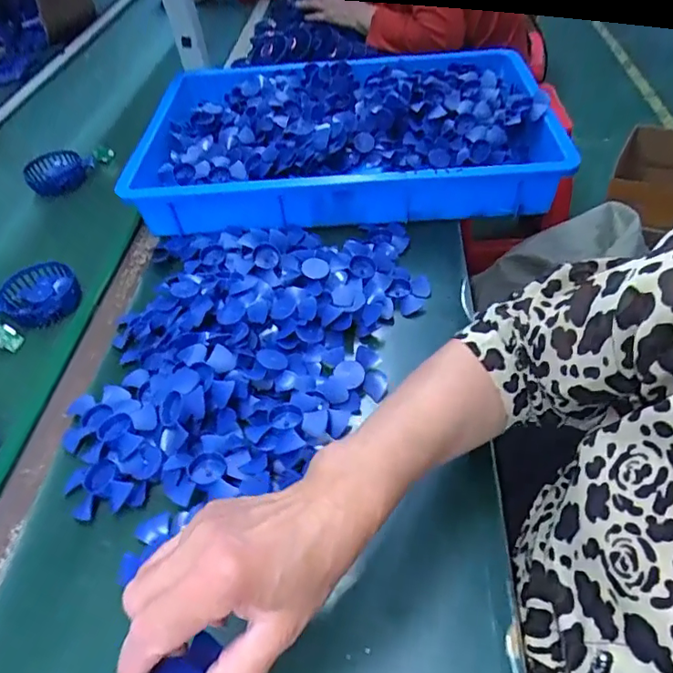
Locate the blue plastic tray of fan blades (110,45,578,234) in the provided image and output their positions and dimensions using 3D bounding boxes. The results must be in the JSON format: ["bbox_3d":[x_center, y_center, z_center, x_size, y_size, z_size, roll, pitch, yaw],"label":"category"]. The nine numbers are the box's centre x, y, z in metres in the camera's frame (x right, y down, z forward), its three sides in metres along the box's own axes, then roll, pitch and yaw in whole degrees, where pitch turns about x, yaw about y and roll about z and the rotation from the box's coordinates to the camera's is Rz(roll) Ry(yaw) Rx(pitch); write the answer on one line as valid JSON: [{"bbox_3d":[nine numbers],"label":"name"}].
[{"bbox_3d":[0.008,-0.309,0.770,0.551,0.079,0.365,-1,48,5],"label":"blue plastic tray of fan blades"}]

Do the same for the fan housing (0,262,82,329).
[{"bbox_3d":[-0.365,-0.045,0.635,0.101,0.028,0.084,-31,52,-21],"label":"fan housing"}]

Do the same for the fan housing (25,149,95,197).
[{"bbox_3d":[-0.444,-0.264,0.840,0.098,0.040,0.084,-24,50,-16],"label":"fan housing"}]

